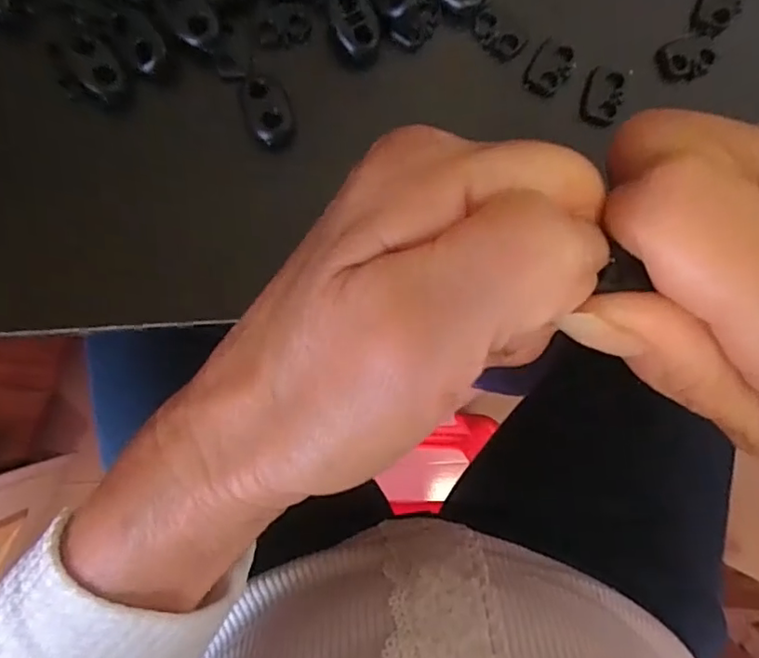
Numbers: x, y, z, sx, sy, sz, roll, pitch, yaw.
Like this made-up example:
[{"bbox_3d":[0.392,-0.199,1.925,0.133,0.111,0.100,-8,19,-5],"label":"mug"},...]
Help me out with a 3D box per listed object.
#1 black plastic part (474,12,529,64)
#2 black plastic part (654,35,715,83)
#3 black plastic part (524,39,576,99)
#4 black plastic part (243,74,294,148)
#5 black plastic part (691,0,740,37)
[{"bbox_3d":[0.038,-0.095,0.189,0.018,0.004,0.010,38,85,0],"label":"black plastic part"},{"bbox_3d":[0.102,-0.090,0.191,0.019,0.004,0.013,-7,86,-3],"label":"black plastic part"},{"bbox_3d":[0.056,-0.085,0.189,0.013,0.006,0.015,32,85,0],"label":"black plastic part"},{"bbox_3d":[-0.035,-0.070,0.181,0.013,0.013,0.026,-19,87,-4],"label":"black plastic part"},{"bbox_3d":[0.113,-0.109,0.194,0.012,0.006,0.018,23,85,-1],"label":"black plastic part"}]

